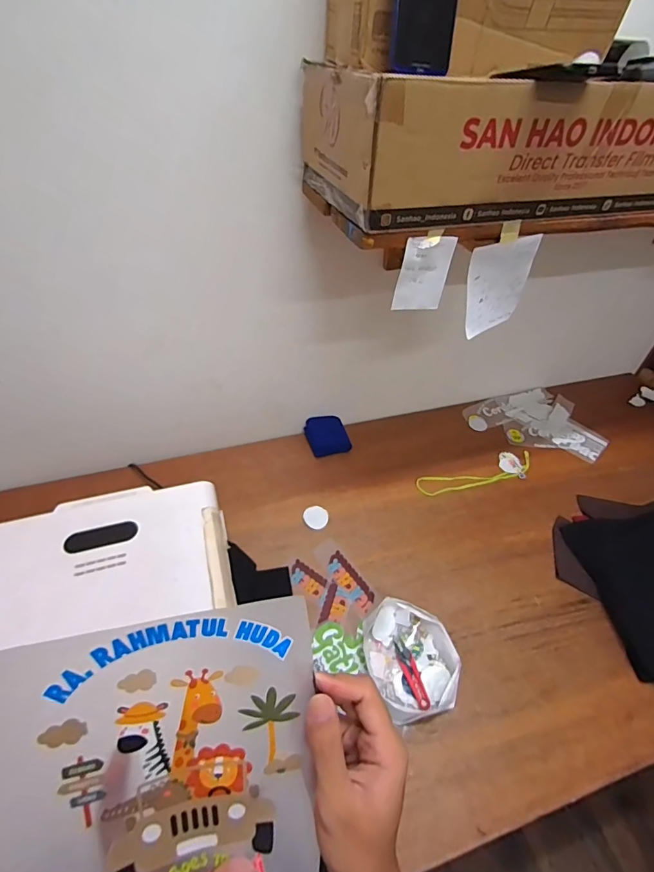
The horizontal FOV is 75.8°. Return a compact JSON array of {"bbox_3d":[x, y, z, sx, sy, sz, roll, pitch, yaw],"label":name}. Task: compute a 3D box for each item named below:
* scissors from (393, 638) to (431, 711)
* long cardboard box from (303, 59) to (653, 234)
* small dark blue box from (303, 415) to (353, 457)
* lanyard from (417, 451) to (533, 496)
[{"bbox_3d":[0.155,0.436,0.774,0.027,0.010,0.121,-13,48,-15],"label":"scissors"},{"bbox_3d":[0.299,-0.464,0.648,0.615,0.147,0.276,-11,47,-14],"label":"long cardboard box"},{"bbox_3d":[0.003,-0.004,1.170,0.110,0.062,0.108,-12,48,-14],"label":"small dark blue box"},{"bbox_3d":[0.405,0.100,1.126,0.354,0.008,0.088,-11,48,-14],"label":"lanyard"}]

